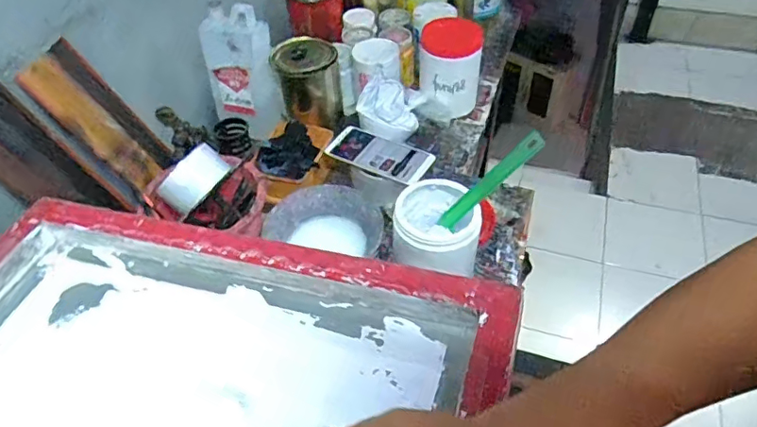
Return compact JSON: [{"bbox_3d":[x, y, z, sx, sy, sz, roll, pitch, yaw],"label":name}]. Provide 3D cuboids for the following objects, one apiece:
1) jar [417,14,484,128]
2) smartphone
[{"bbox_3d":[0.123,-0.245,0.913,0.102,0.143,0.104,5,49,9],"label":"jar"},{"bbox_3d":[0.000,-0.090,0.805,0.153,0.013,0.073,19,56,18],"label":"smartphone"}]

